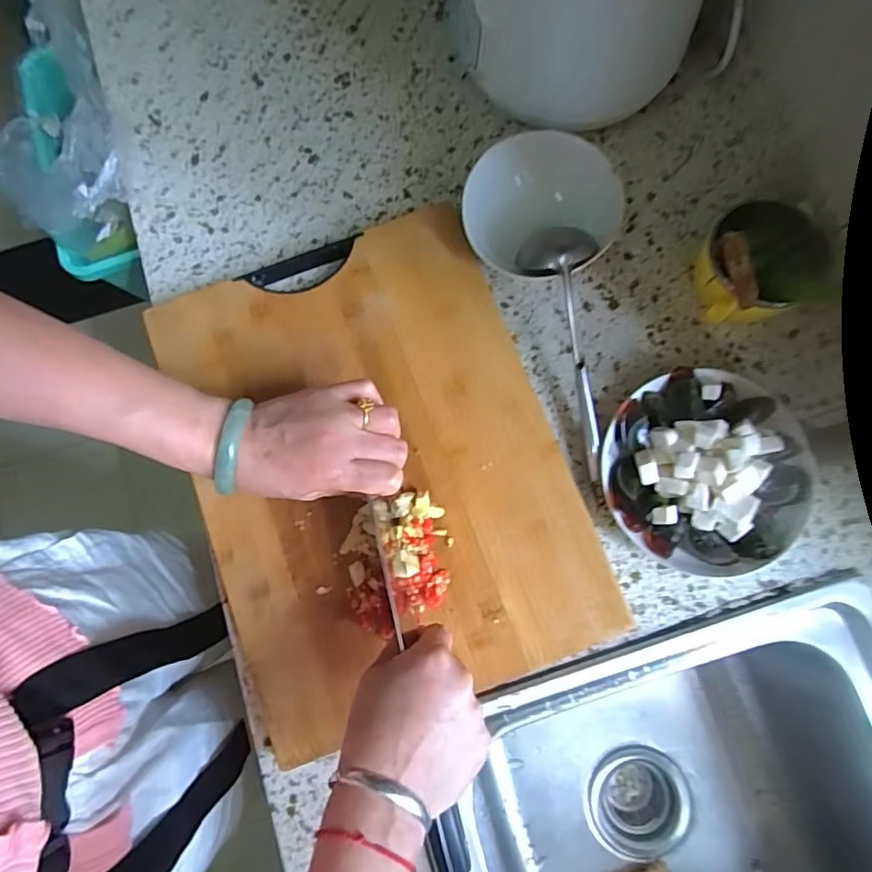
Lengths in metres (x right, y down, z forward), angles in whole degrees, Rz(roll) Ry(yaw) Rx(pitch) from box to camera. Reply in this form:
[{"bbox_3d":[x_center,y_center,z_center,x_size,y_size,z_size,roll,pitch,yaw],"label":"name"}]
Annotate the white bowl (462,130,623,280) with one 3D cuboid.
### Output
[{"bbox_3d":[0.088,-0.190,0.479,0.125,0.068,0.127,0,79,1],"label":"white bowl"}]

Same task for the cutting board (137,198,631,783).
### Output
[{"bbox_3d":[-0.050,0.023,0.456,0.286,0.016,0.385,-20,80,-3],"label":"cutting board"}]

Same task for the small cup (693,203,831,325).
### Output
[{"bbox_3d":[0.271,-0.145,0.471,0.100,0.068,0.091,0,79,1],"label":"small cup"}]

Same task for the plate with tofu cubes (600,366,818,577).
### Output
[{"bbox_3d":[0.223,0.027,0.450,0.168,0.051,0.157,0,79,1],"label":"plate with tofu cubes"}]

